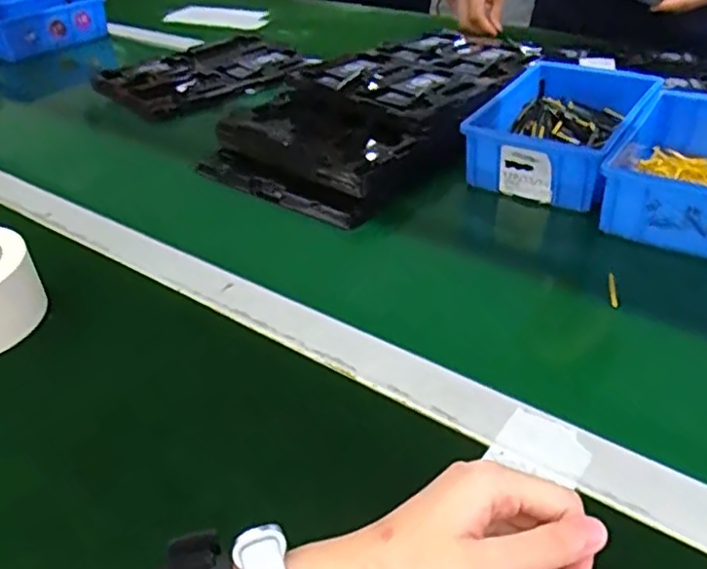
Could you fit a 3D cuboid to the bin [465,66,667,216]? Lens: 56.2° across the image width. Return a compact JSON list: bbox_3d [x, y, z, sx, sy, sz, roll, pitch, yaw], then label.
[{"bbox_3d":[0.216,-0.162,0.673,0.138,0.060,0.211,19,42,27],"label":"bin"}]

